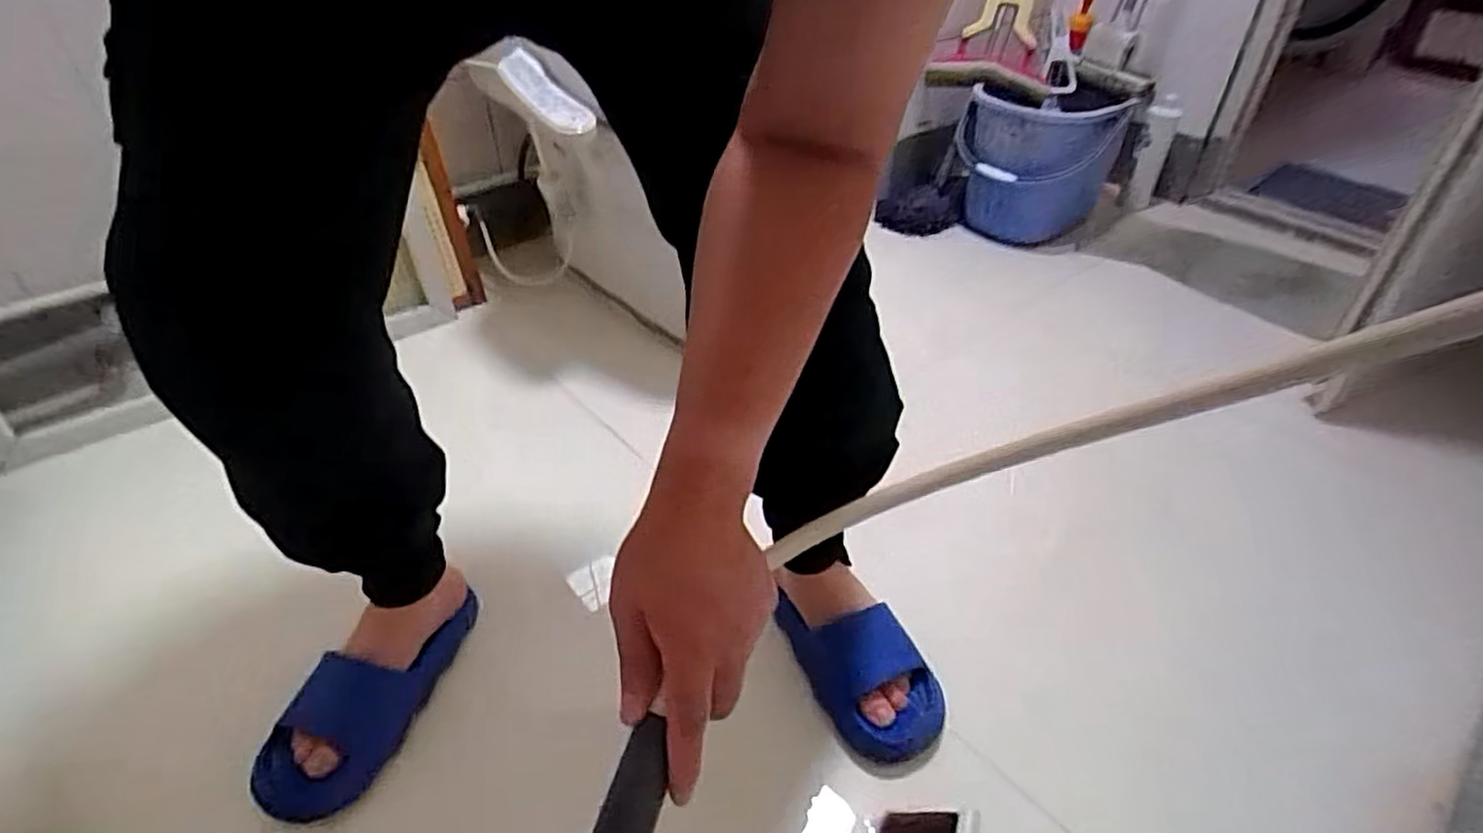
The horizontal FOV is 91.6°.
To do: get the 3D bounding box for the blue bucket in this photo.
[{"bbox_3d":[0.673,-0.576,1.677,0.332,0.304,0.332,-1,39,1],"label":"blue bucket"}]

